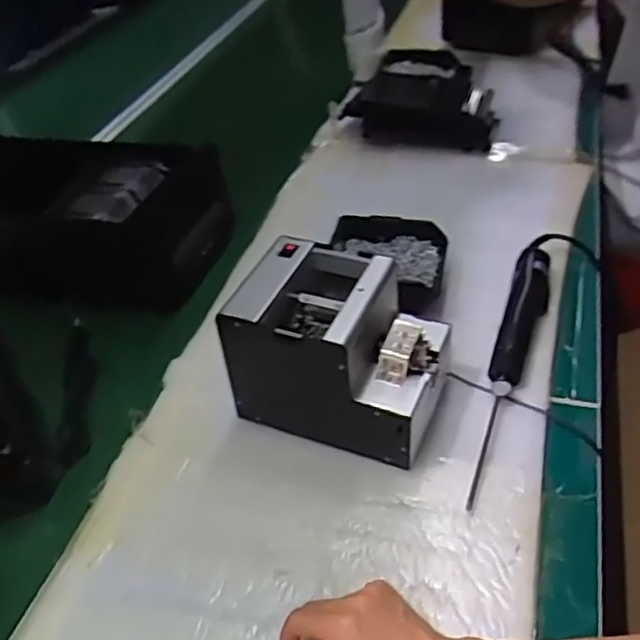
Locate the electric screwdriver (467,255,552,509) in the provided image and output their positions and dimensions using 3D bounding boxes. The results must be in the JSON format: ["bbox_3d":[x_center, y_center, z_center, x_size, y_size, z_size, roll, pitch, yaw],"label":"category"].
[{"bbox_3d":[0.194,0.040,0.674,0.041,0.046,0.333,9,42,19],"label":"electric screwdriver"}]

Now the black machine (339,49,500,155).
[{"bbox_3d":[0.177,-0.369,1.125,0.232,0.080,0.234,6,41,15],"label":"black machine"}]

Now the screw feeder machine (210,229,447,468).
[{"bbox_3d":[0.021,0.027,0.637,0.176,0.146,0.142,13,44,23],"label":"screw feeder machine"}]

